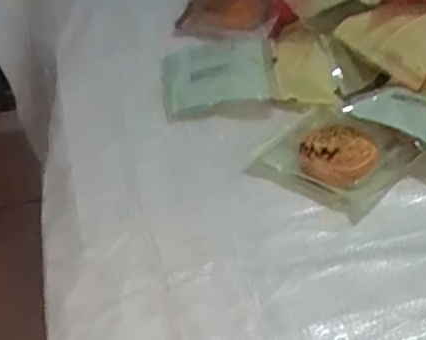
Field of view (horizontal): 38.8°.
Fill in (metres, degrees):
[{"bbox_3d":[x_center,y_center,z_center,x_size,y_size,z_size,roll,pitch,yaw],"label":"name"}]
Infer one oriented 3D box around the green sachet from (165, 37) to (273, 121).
[{"bbox_3d":[0.004,-0.099,0.638,0.114,0.039,0.098,-9,46,-3],"label":"green sachet"}]

